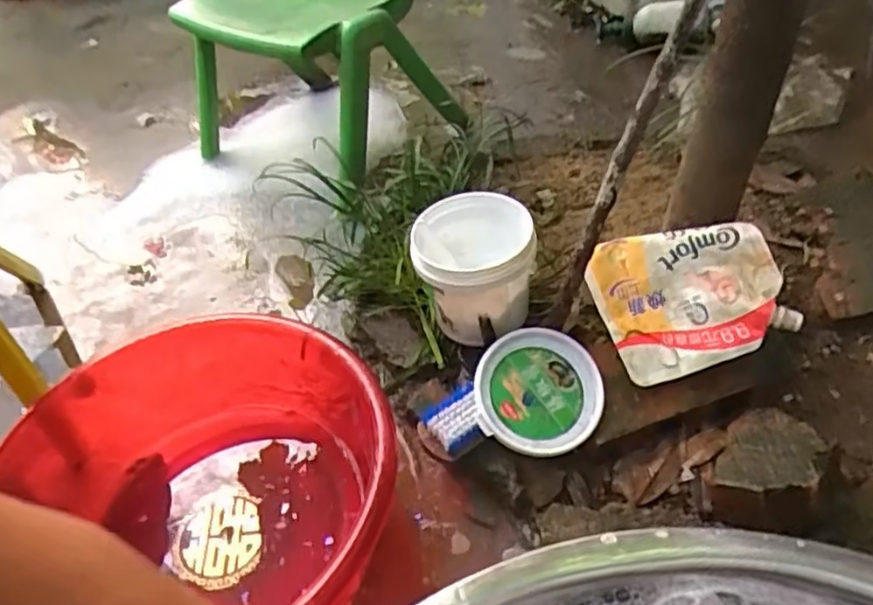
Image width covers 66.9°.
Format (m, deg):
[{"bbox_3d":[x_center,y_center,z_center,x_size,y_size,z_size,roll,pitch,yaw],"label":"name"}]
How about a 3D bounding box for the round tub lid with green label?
[{"bbox_3d":[0.101,0.087,0.648,0.122,0.013,0.118,0,71,-1],"label":"round tub lid with green label"}]

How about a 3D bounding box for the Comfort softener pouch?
[{"bbox_3d":[0.251,-0.011,0.662,0.169,0.025,0.150,-22,72,10],"label":"Comfort softener pouch"}]

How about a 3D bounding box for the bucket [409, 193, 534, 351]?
[{"bbox_3d":[0.041,-0.033,0.716,0.124,0.125,0.126,-2,46,5],"label":"bucket"}]

